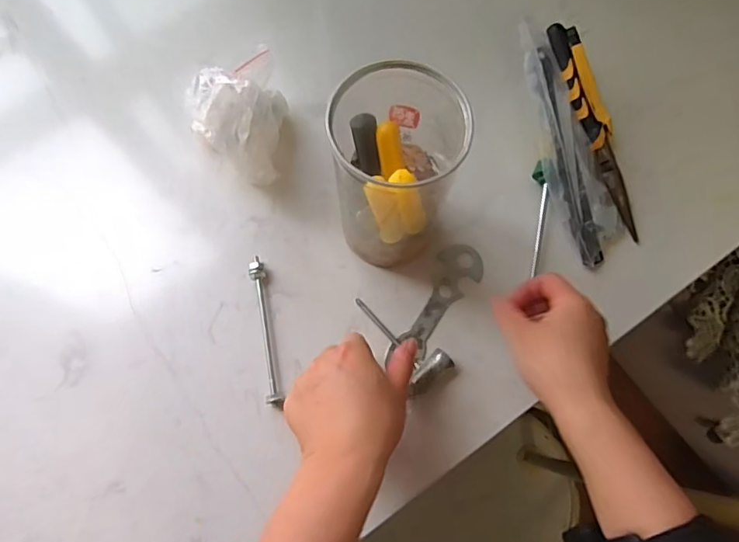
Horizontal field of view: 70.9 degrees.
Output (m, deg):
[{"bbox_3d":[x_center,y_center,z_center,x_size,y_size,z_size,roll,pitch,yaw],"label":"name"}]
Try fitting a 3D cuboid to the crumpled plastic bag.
[{"bbox_3d":[-0.104,-0.126,0.434,0.068,0.112,0.091,-15,75,-4],"label":"crumpled plastic bag"}]

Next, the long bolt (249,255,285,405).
[{"bbox_3d":[-0.088,0.048,0.436,0.012,0.012,0.125,-11,75,-3],"label":"long bolt"}]

